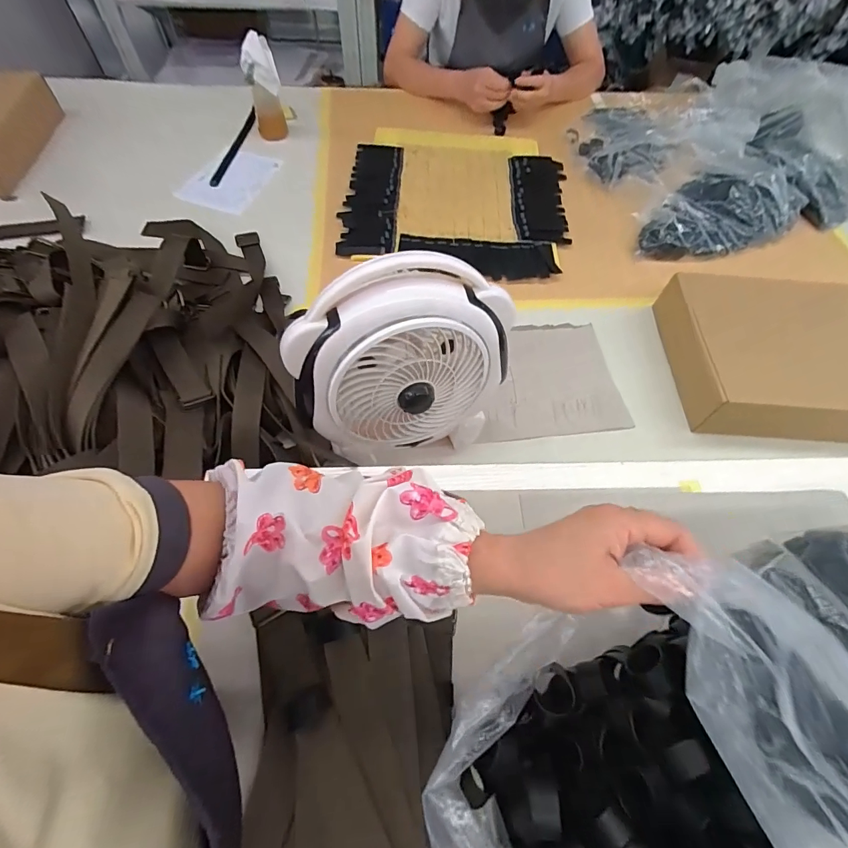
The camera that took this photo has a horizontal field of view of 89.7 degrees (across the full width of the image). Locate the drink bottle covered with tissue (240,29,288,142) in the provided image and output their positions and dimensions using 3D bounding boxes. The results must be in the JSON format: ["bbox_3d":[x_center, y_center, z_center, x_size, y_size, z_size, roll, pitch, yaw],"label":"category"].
[{"bbox_3d":[-0.333,-0.699,0.896,0.070,0.177,0.082,-14,61,-10],"label":"drink bottle covered with tissue"}]

